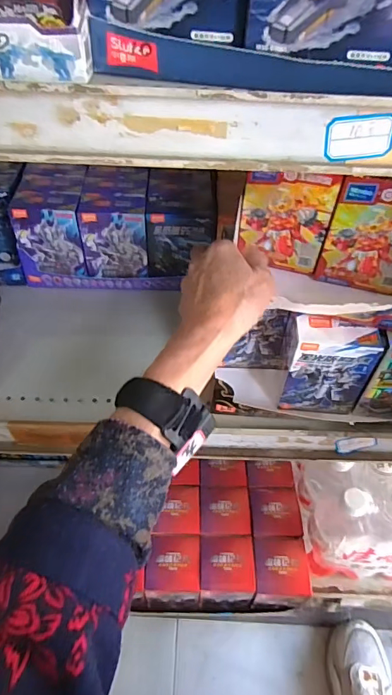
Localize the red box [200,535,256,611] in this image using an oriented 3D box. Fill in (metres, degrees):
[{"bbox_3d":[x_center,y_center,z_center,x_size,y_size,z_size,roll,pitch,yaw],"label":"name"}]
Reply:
[{"bbox_3d":[0.041,0.308,0.609,0.072,0.063,0.082,1,51,-2],"label":"red box"}]

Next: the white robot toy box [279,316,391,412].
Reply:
[{"bbox_3d":[0.122,0.019,0.412,0.073,0.099,0.038,7,51,4],"label":"white robot toy box"}]

